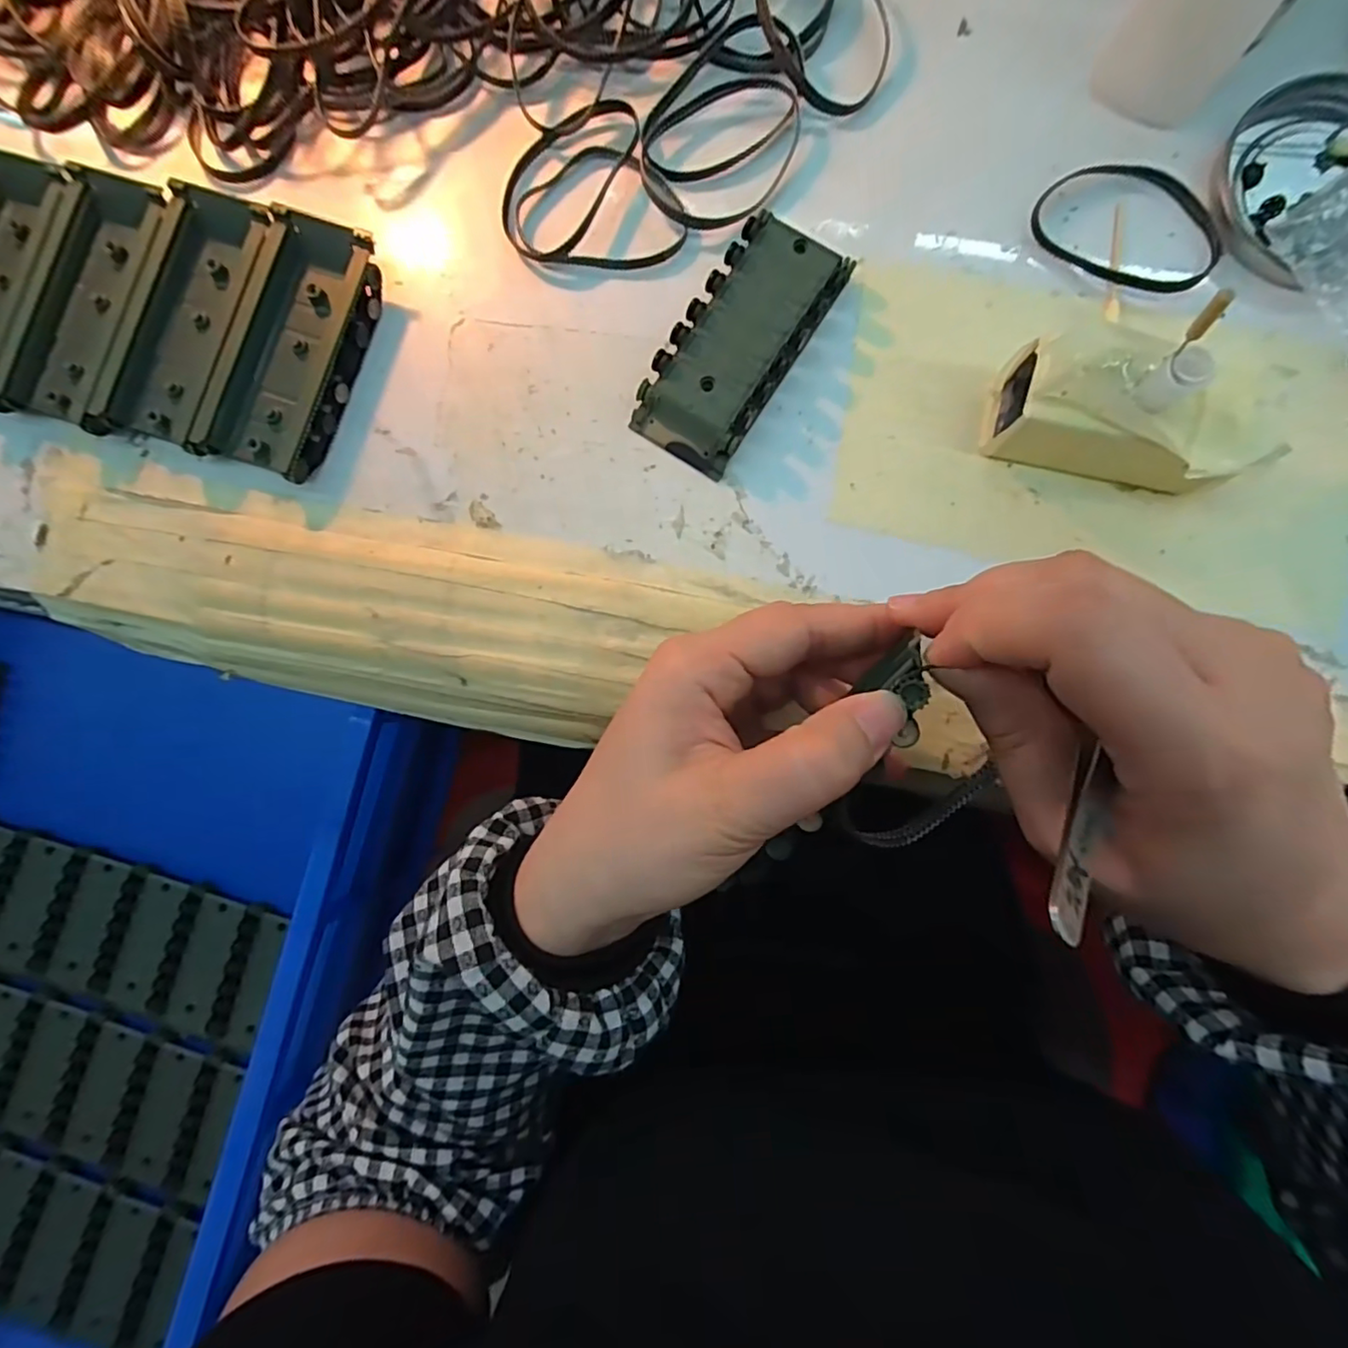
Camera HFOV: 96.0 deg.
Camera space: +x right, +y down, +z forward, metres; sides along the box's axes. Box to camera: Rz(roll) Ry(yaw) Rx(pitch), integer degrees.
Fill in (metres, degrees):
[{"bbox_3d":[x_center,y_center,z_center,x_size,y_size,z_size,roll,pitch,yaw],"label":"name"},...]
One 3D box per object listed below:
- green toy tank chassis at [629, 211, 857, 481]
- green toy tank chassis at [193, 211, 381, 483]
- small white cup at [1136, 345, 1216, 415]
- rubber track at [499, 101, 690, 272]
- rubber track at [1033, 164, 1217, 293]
[{"bbox_3d":[0.026,-0.128,0.235,0.044,0.016,0.095,33,88,4],"label":"green toy tank chassis"},{"bbox_3d":[-0.152,-0.130,0.242,0.045,0.017,0.096,20,87,3],"label":"green toy tank chassis"},{"bbox_3d":[0.159,-0.093,0.193,0.012,0.019,0.013,0,86,2],"label":"small white cup"},{"bbox_3d":[-0.034,-0.196,0.246,0.072,0.007,0.065,-9,86,1],"label":"rubber track"},{"bbox_3d":[0.177,-0.174,0.236,0.070,0.004,0.045,31,88,4],"label":"rubber track"}]

